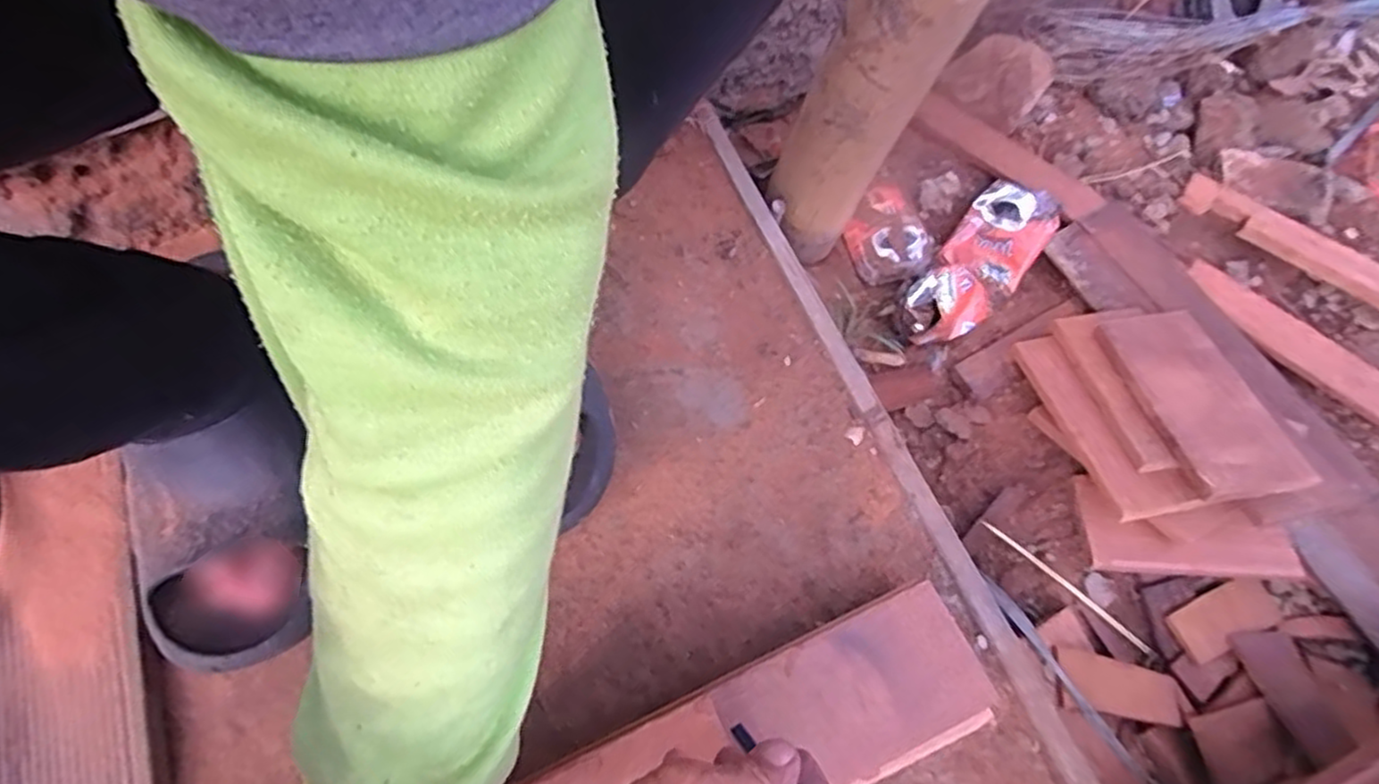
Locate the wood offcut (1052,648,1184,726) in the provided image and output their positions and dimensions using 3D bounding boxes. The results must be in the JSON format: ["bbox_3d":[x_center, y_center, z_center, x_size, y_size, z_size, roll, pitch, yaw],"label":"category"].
[{"bbox_3d":[0.254,0.176,0.423,0.083,0.009,0.033,15,64,-10],"label":"wood offcut"}]

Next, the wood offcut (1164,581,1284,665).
[{"bbox_3d":[0.347,0.145,0.462,0.079,0.010,0.033,-21,68,-6],"label":"wood offcut"}]

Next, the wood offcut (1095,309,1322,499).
[{"bbox_3d":[0.328,0.004,0.462,0.067,0.016,0.142,-4,50,-3],"label":"wood offcut"}]

